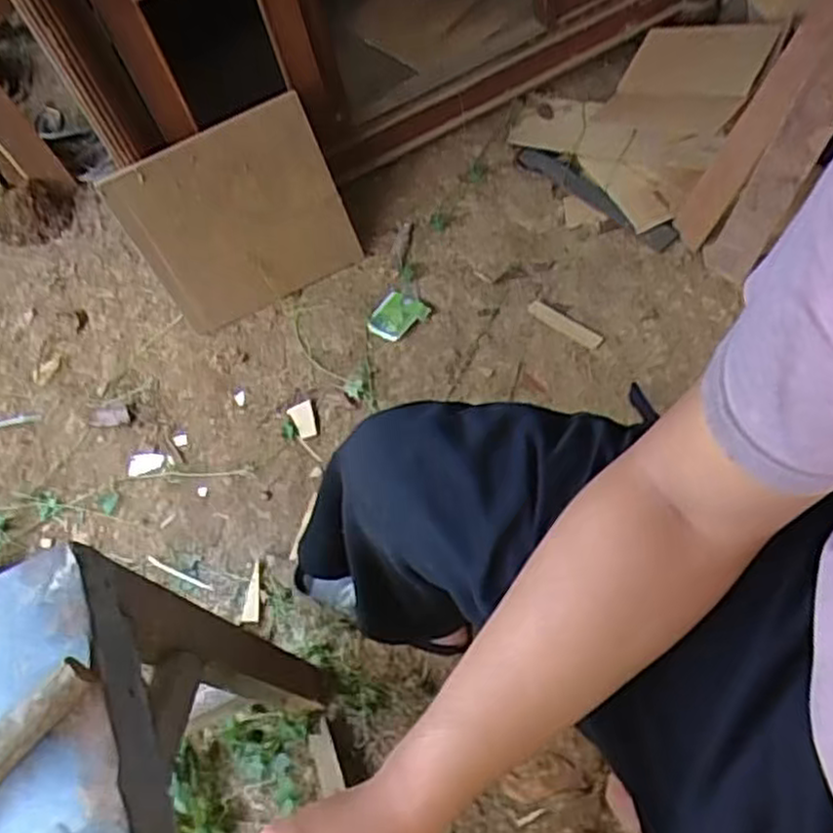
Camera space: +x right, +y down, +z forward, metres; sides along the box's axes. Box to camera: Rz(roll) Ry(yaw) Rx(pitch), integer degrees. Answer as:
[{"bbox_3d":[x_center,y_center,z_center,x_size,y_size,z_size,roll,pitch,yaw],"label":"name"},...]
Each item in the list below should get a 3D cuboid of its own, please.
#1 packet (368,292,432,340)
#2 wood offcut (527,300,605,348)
[{"bbox_3d":[-0.033,-0.169,1.282,0.076,0.017,0.099,33,65,23],"label":"packet"},{"bbox_3d":[0.242,-0.151,1.235,0.131,0.004,0.030,33,70,13],"label":"wood offcut"}]

